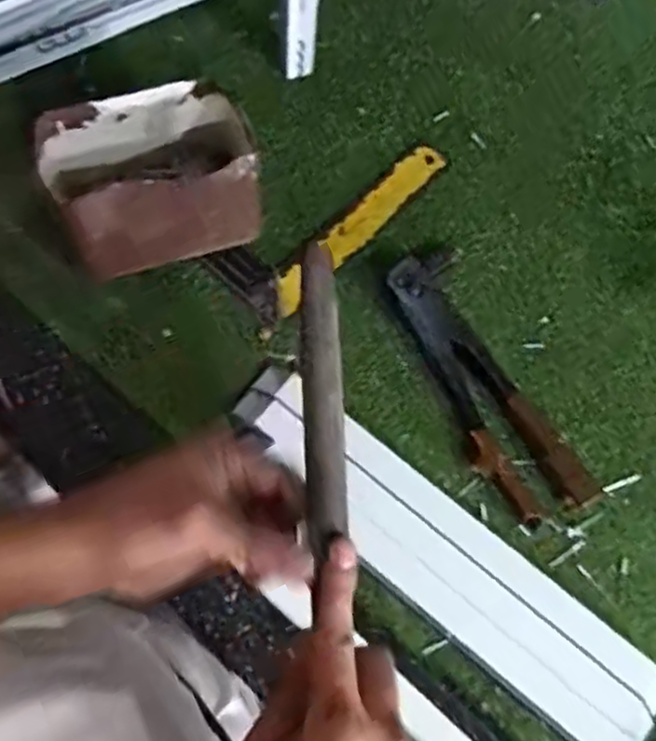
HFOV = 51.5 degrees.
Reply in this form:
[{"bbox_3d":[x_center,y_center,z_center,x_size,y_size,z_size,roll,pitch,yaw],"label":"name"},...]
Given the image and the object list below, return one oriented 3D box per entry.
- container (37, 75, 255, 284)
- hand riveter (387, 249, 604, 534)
[{"bbox_3d":[-0.148,-0.164,0.588,0.170,0.083,0.121,-18,71,-9],"label":"container"},{"bbox_3d":[0.134,0.009,0.586,0.077,0.030,0.253,-23,72,-11],"label":"hand riveter"}]

